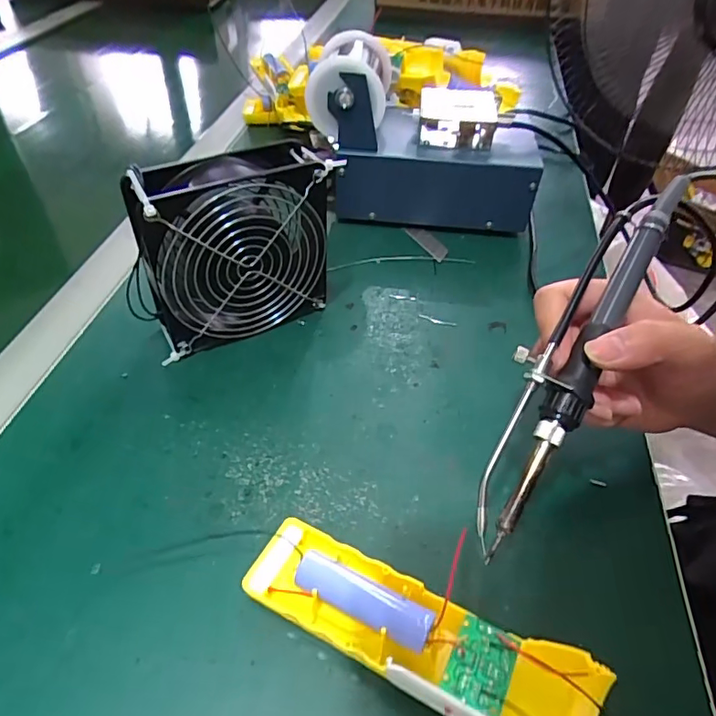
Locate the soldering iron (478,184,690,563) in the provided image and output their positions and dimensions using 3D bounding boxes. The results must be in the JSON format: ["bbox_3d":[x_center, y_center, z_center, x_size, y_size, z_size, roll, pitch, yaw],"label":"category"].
[{"bbox_3d":[0.102,-0.008,0.250,0.034,0.016,0.208,27,77,21],"label":"soldering iron"}]

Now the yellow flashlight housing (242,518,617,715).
[{"bbox_3d":[0.025,0.127,0.239,0.163,0.029,0.049,21,48,19],"label":"yellow flashlight housing"}]

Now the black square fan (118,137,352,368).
[{"bbox_3d":[-0.082,-0.075,0.362,0.126,0.125,0.046,-24,51,-24],"label":"black square fan"}]

